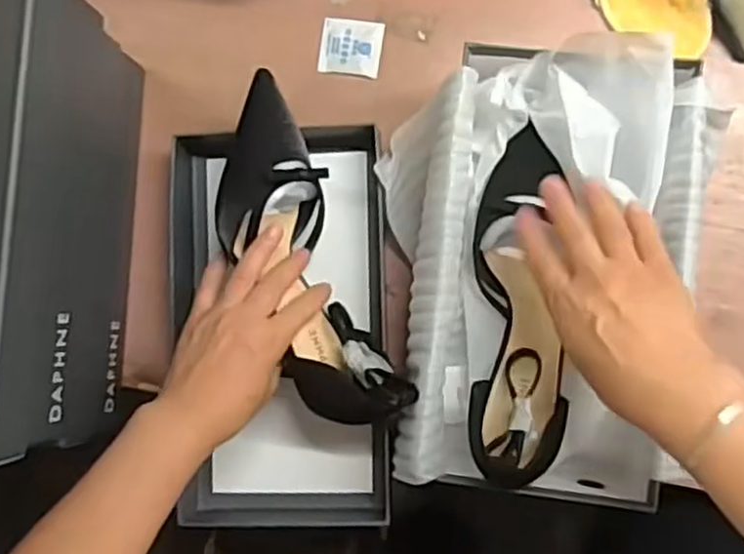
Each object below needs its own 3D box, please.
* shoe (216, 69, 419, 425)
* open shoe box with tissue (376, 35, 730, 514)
[{"bbox_3d":[-0.057,-0.014,0.560,0.089,0.065,0.255,-20,88,6],"label":"shoe"},{"bbox_3d":[0.110,-0.005,0.534,0.214,0.123,0.295,8,90,6],"label":"open shoe box with tissue"}]

